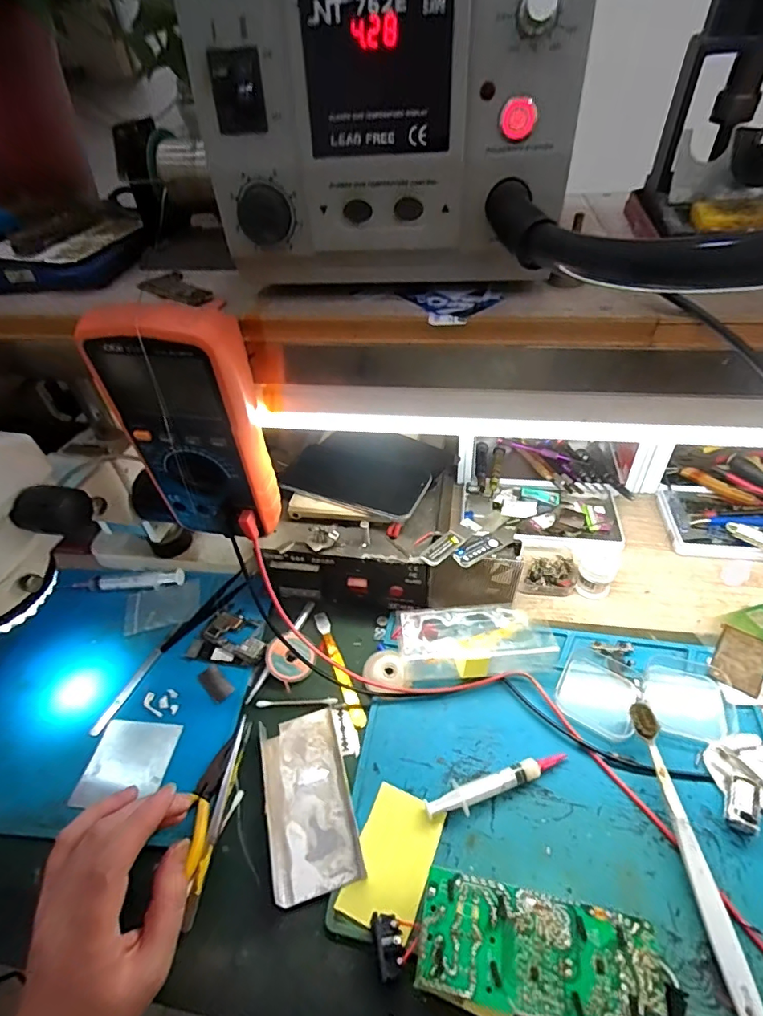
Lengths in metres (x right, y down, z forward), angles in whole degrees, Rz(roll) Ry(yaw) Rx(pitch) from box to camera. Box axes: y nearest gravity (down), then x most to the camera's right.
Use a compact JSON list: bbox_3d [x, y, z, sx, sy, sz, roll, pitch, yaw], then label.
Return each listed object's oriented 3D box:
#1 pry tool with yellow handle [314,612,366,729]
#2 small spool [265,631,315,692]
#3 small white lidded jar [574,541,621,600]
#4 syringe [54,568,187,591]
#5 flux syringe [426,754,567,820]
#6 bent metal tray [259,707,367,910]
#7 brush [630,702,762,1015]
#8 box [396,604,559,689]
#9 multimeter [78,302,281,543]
[{"bbox_3d":[-0.040,0.147,0.444,0.013,0.007,0.121,-17,45,-14],"label":"pry tool with yellow handle"},{"bbox_3d":[-0.085,0.140,0.439,0.045,0.009,0.037,43,59,10],"label":"small spool"},{"bbox_3d":[0.216,0.063,0.474,0.032,0.052,0.032,-2,43,2],"label":"small white lidded jar"},{"bbox_3d":[-0.279,0.081,0.516,0.125,0.012,0.022,-4,43,0],"label":"syringe"},{"bbox_3d":[0.086,0.206,0.357,0.113,0.013,0.020,-16,44,-12],"label":"flux syringe"},{"bbox_3d":[-0.055,0.216,0.360,0.063,0.012,0.122,-12,44,-8],"label":"bent metal tray"},{"bbox_3d":[0.204,0.226,0.313,0.017,0.027,0.182,-3,43,1],"label":"brush"},{"bbox_3d":[0.087,0.121,0.426,0.140,0.040,0.062,-4,43,0],"label":"box"},{"bbox_3d":[-0.126,-0.045,0.325,0.089,0.174,0.043,-2,43,4],"label":"multimeter"}]

